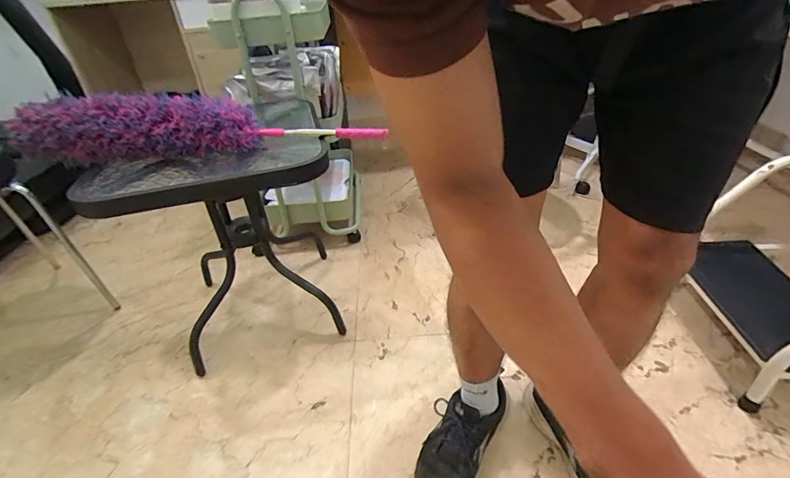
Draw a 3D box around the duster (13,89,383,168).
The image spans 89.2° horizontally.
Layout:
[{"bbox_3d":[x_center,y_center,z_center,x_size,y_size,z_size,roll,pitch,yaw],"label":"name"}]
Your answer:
[{"bbox_3d":[-0.378,-0.223,0.761,0.679,0.102,0.119,-7,35,-3],"label":"duster"}]

